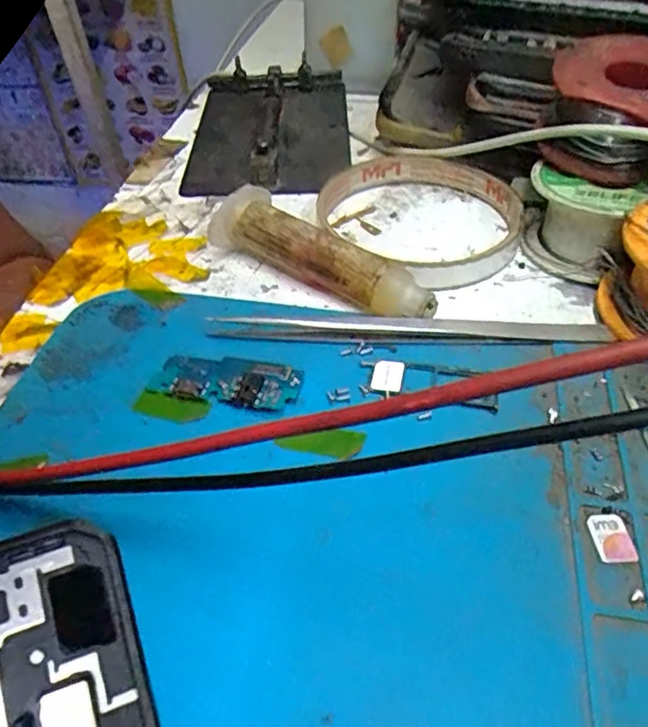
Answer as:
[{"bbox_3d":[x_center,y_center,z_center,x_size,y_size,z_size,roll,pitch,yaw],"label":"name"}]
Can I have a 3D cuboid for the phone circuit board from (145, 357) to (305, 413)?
[{"bbox_3d":[-0.030,0.005,0.183,0.045,0.004,0.018,8,46,10],"label":"phone circuit board"}]

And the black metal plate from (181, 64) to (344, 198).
[{"bbox_3d":[-0.029,-0.124,0.309,0.079,0.014,0.136,-3,45,1],"label":"black metal plate"}]

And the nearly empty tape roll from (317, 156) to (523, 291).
[{"bbox_3d":[0.042,-0.063,0.246,0.075,0.012,0.090,-22,48,-17],"label":"nearly empty tape roll"}]

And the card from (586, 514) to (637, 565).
[{"bbox_3d":[0.070,0.043,0.144,0.009,0.004,0.012,-9,54,0],"label":"card"}]

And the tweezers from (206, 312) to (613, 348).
[{"bbox_3d":[0.027,-0.010,0.194,0.125,0.008,0.009,0,45,4],"label":"tweezers"}]

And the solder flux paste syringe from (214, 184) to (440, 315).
[{"bbox_3d":[-0.002,-0.038,0.215,0.092,0.023,0.016,26,52,27],"label":"solder flux paste syringe"}]

